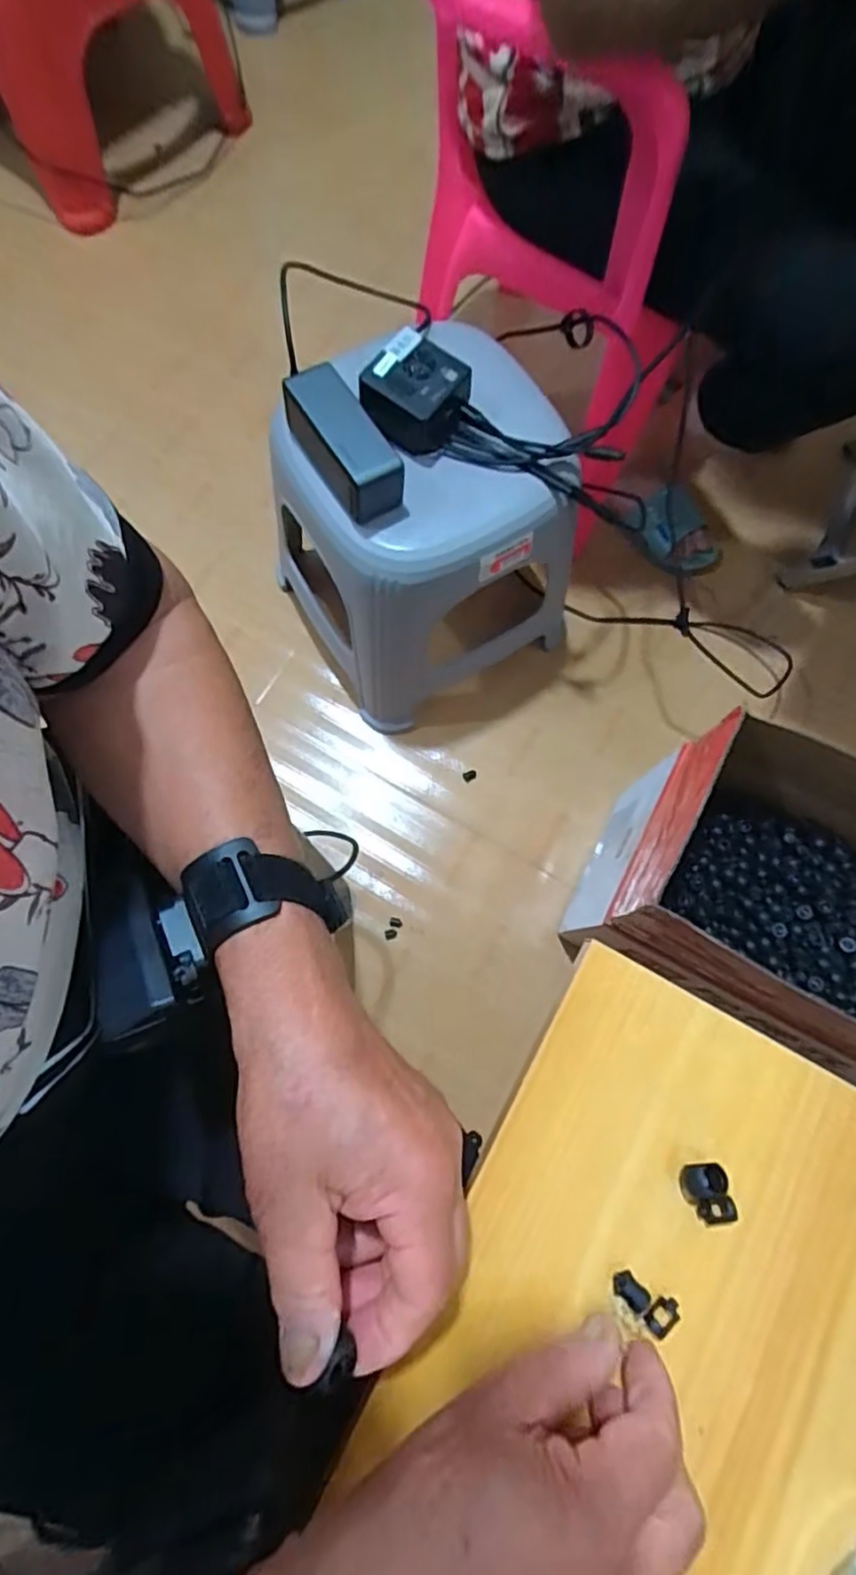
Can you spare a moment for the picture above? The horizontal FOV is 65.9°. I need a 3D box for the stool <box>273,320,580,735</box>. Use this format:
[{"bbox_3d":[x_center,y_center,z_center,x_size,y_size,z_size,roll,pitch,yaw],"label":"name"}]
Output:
[{"bbox_3d":[0.005,-0.269,0.746,0.297,0.348,0.229,-29,78,-8],"label":"stool"}]

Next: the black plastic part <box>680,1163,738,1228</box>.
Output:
[{"bbox_3d":[0.120,0.173,0.282,0.017,0.012,0.026,-18,77,-5],"label":"black plastic part"}]

